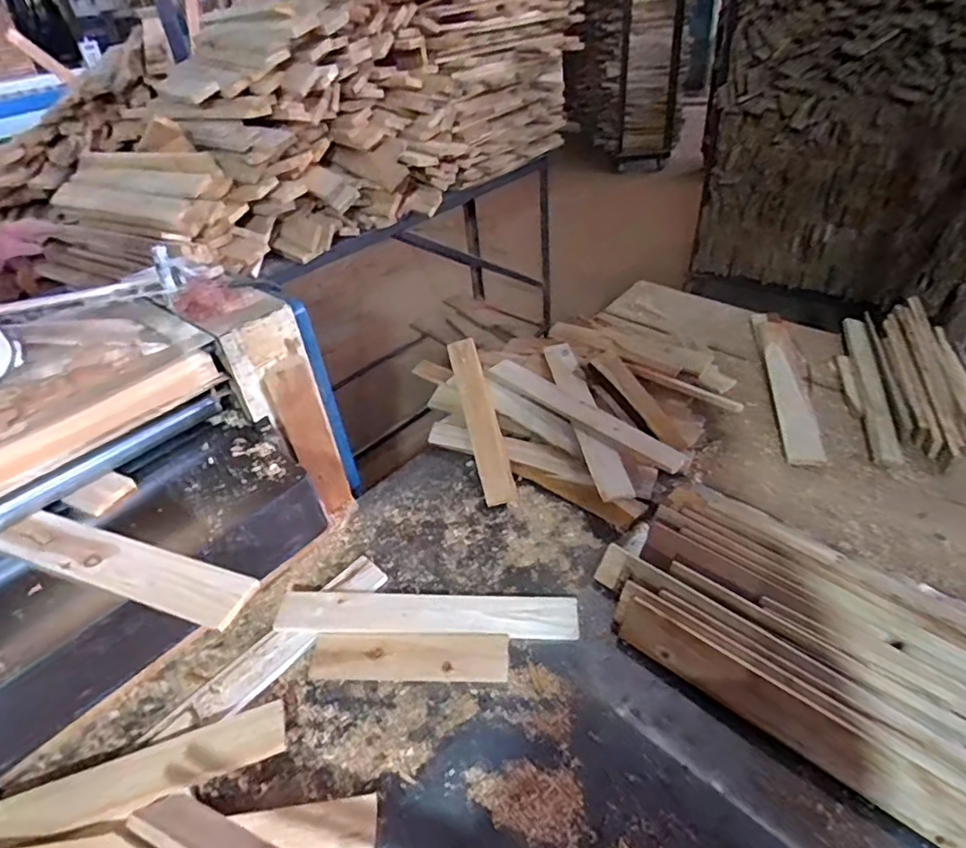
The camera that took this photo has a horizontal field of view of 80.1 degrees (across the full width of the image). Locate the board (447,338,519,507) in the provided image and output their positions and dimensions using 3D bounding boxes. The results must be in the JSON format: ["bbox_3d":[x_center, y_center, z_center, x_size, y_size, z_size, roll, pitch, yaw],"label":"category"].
[{"bbox_3d":[-0.006,-0.018,1.282,0.071,0.021,0.455,-21,54,6],"label":"board"}]

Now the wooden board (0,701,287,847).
[{"bbox_3d":[-0.519,0.492,0.751,0.513,0.022,0.081,-15,38,-12],"label":"wooden board"}]

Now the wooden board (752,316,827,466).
[{"bbox_3d":[0.675,-0.092,1.285,0.068,0.023,0.507,-3,44,17],"label":"wooden board"}]

